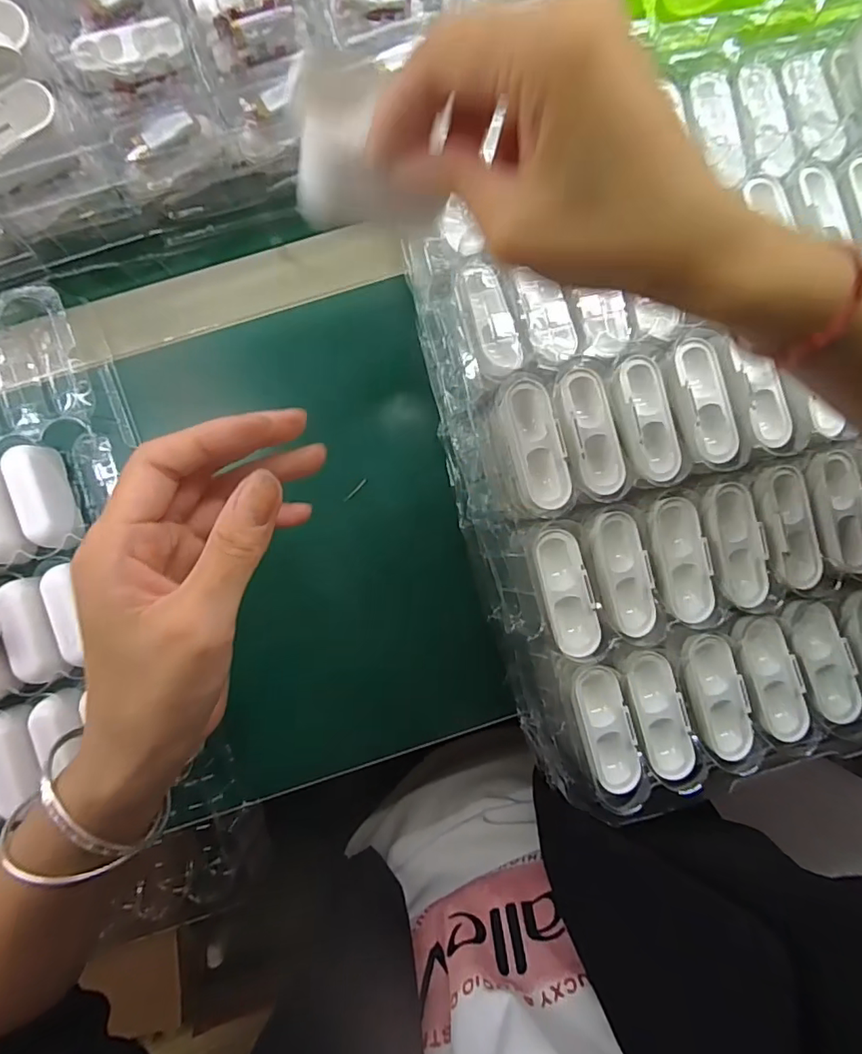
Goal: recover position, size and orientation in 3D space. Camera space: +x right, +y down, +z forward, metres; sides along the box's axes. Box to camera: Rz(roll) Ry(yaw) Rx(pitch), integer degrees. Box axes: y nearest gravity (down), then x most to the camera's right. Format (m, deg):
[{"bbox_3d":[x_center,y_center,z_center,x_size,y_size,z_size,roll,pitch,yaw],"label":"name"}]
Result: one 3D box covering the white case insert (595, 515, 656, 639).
[{"bbox_3d":[0.103,0.025,0.276,0.026,0.010,0.065,-13,90,-2],"label":"white case insert"}]

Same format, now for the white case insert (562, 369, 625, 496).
[{"bbox_3d":[0.085,-0.049,0.273,0.023,0.014,0.065,-13,90,-2],"label":"white case insert"}]

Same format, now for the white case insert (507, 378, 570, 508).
[{"bbox_3d":[0.055,-0.042,0.268,0.023,0.012,0.064,-15,90,-2],"label":"white case insert"}]

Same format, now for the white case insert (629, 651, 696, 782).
[{"bbox_3d":[0.120,0.098,0.275,0.024,0.010,0.066,-13,90,-2],"label":"white case insert"}]

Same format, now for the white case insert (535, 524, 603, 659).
[{"bbox_3d":[0.071,0.034,0.268,0.023,0.011,0.065,-12,90,-2],"label":"white case insert"}]

